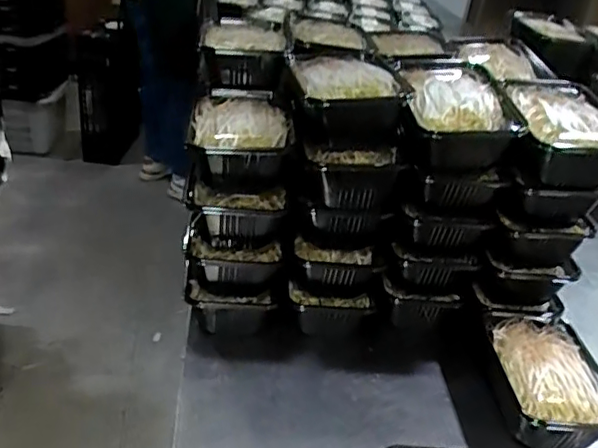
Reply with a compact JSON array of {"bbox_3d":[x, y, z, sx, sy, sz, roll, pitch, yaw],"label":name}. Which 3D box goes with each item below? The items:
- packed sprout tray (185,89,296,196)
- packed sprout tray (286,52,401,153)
[{"bbox_3d":[-0.070,-0.097,0.690,0.110,0.068,0.168,3,31,-8],"label":"packed sprout tray"},{"bbox_3d":[0.048,-0.144,0.685,0.116,0.068,0.176,1,31,-11],"label":"packed sprout tray"}]

